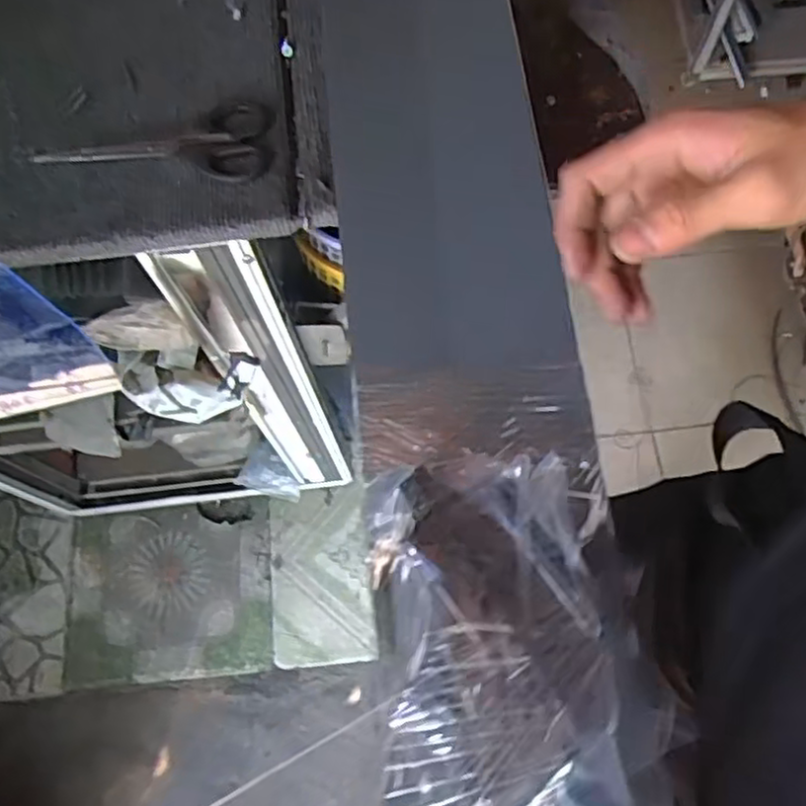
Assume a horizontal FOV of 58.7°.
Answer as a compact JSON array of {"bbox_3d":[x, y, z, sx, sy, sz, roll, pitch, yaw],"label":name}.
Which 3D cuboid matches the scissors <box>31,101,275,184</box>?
[{"bbox_3d":[-0.176,-0.181,0.509,0.166,0.011,0.069,-7,70,-1],"label":"scissors"}]

